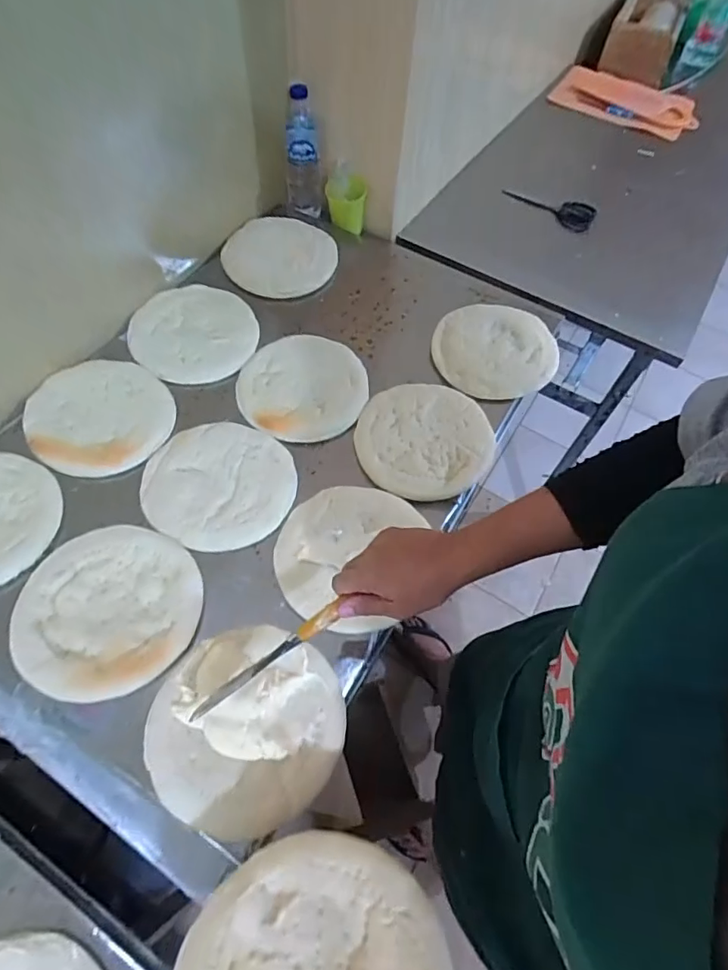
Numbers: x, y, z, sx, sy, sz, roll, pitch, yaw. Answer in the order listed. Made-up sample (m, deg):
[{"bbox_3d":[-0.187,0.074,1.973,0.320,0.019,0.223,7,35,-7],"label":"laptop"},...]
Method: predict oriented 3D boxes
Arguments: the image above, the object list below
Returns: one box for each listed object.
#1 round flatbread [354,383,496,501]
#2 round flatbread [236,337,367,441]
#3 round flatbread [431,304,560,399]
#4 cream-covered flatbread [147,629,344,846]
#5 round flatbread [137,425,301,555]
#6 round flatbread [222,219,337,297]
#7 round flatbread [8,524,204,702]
[{"bbox_3d":[0.089,-0.067,0.744,0.194,0.018,0.185,2,60,-3],"label":"round flatbread"},{"bbox_3d":[-0.094,-0.161,0.783,0.192,0.012,0.199,2,60,-3],"label":"round flatbread"},{"bbox_3d":[0.214,-0.228,0.838,0.194,0.020,0.195,6,59,1],"label":"round flatbread"},{"bbox_3d":[-0.120,0.250,0.533,0.187,0.035,0.189,2,60,-3],"label":"cream-covered flatbread"},{"bbox_3d":[-0.194,-0.004,0.690,0.190,0.017,0.190,2,60,-3],"label":"round flatbread"},{"bbox_3d":[-0.150,-0.419,0.914,0.194,0.022,0.186,2,66,-4],"label":"round flatbread"},{"bbox_3d":[-0.287,0.138,0.583,0.190,0.015,0.195,5,55,-7],"label":"round flatbread"}]

